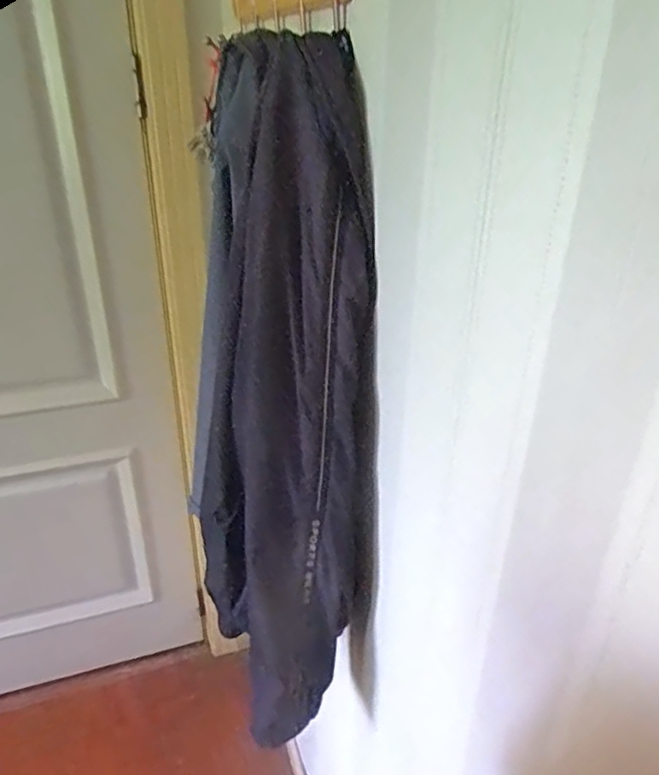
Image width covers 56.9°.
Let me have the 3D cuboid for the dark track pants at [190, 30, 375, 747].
[{"bbox_3d":[-0.069,0.030,0.725,0.191,0.743,0.285,-7,29,-15],"label":"dark track pants"}]

